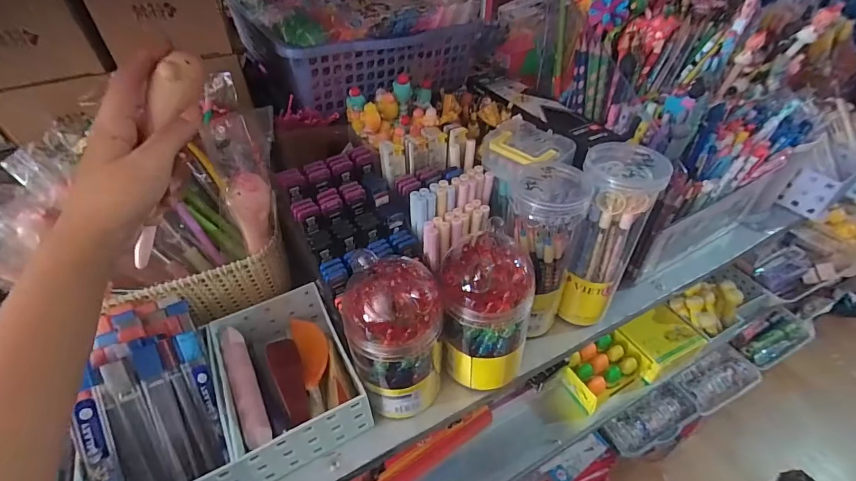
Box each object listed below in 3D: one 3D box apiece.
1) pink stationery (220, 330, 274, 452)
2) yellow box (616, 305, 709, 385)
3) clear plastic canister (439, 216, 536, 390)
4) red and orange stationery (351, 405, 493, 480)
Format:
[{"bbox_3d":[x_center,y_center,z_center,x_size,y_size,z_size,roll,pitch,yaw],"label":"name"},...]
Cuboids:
[{"bbox_3d":[-0.154,0.120,0.340,0.019,0.017,0.113,-21,48,-20],"label":"pink stationery"},{"bbox_3d":[0.454,0.191,0.795,0.143,0.053,0.103,-20,48,-19],"label":"yellow box"},{"bbox_3d":[0.050,0.061,0.359,0.075,0.146,0.074,-2,44,-2],"label":"clear plastic canister"},{"bbox_3d":[-0.010,0.257,0.479,0.200,0.036,0.030,-26,50,-23],"label":"red and orange stationery"}]

